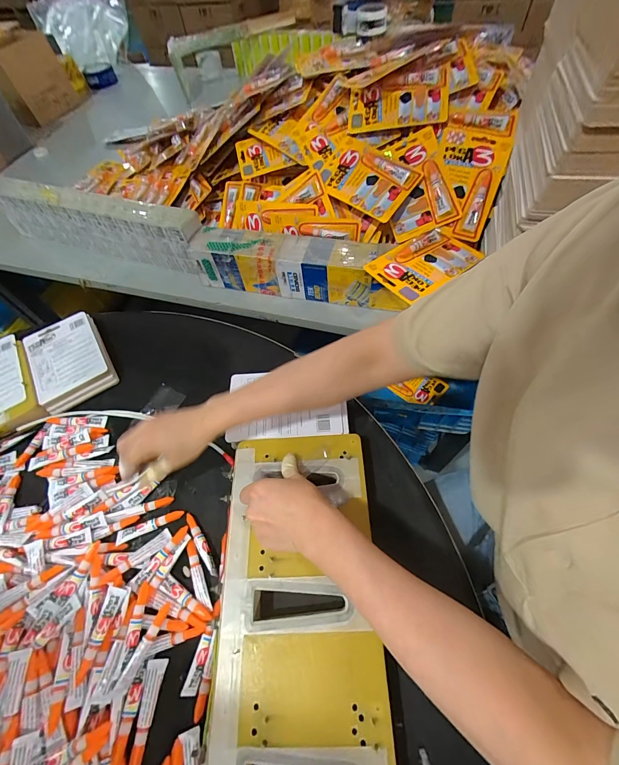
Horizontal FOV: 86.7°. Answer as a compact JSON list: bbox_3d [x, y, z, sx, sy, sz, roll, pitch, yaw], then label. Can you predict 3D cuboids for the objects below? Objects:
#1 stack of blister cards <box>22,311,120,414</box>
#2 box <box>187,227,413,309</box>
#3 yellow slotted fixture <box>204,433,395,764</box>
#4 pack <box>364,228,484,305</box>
[{"bbox_3d":[-0.416,-0.042,0.570,0.114,0.027,0.176,-31,61,-15],"label":"stack of blister cards"},{"bbox_3d":[-0.018,-0.206,0.609,0.391,0.098,0.086,13,60,12],"label":"box"},{"bbox_3d":[-0.013,0.251,0.345,0.169,0.018,0.406,-3,59,2],"label":"yellow slotted fixture"},{"bbox_3d":[0.185,-0.196,0.528,0.164,0.017,0.105,-33,63,-14],"label":"pack"}]

